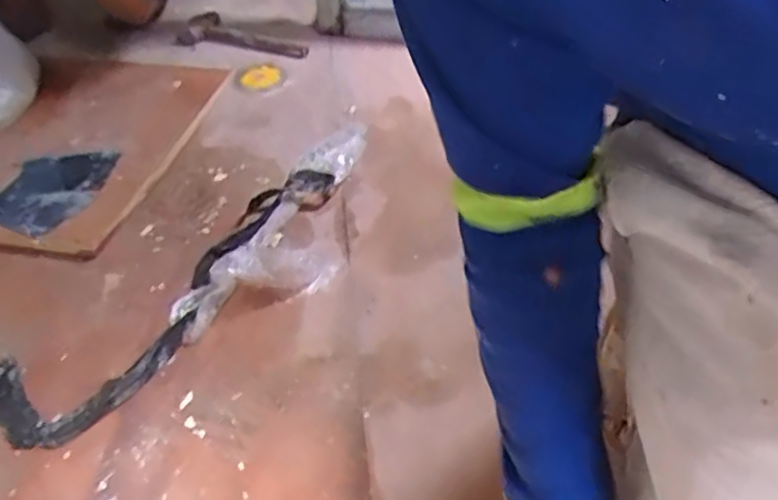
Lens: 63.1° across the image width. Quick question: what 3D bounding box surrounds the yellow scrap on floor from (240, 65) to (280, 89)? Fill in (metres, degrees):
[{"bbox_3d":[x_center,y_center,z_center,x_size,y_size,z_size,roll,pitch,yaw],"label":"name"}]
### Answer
[{"bbox_3d":[-0.235,-0.321,1.177,0.064,0.010,0.070,-1,45,1],"label":"yellow scrap on floor"}]

